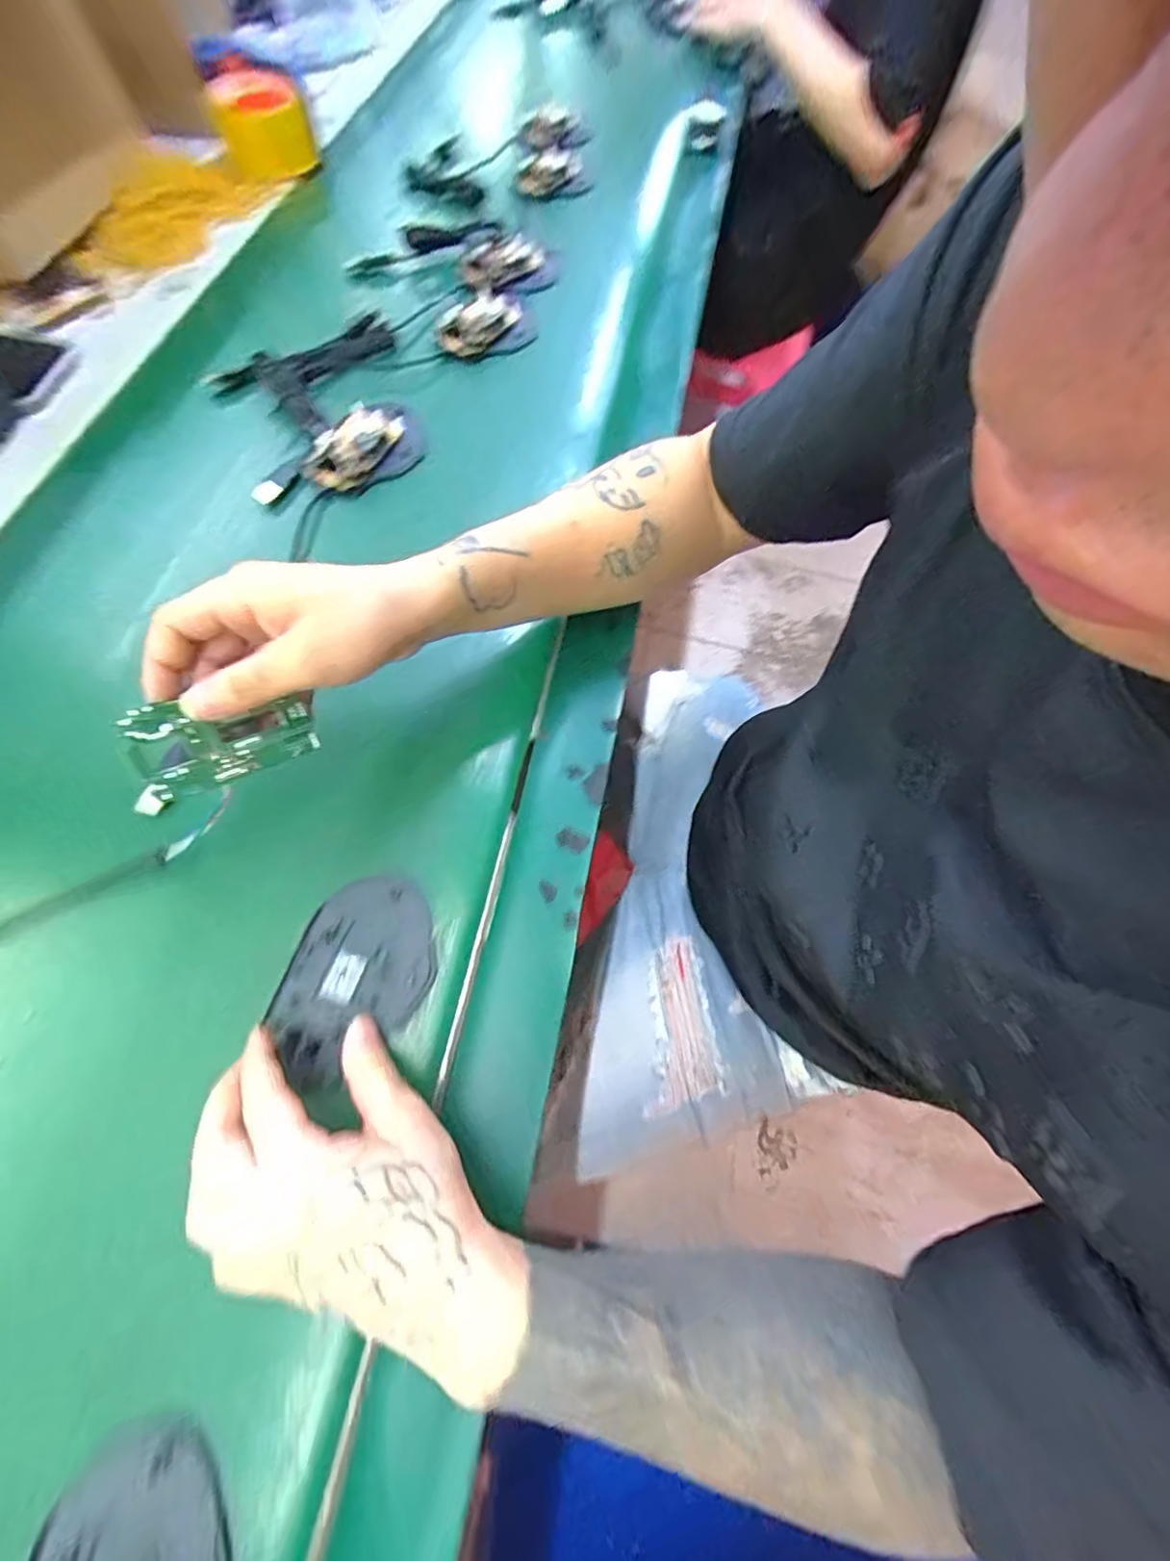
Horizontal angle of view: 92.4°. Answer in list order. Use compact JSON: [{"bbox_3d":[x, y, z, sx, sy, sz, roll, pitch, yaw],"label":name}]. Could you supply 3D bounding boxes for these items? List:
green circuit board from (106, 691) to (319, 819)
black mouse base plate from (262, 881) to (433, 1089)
[{"bbox_3d":[-0.180,-0.022,0.276,0.081,0.045,0.004,-30,26,-32],"label":"green circuit board"},{"bbox_3d":[-0.125,0.106,0.308,0.071,0.014,0.105,26,68,8],"label":"black mouse base plate"}]

